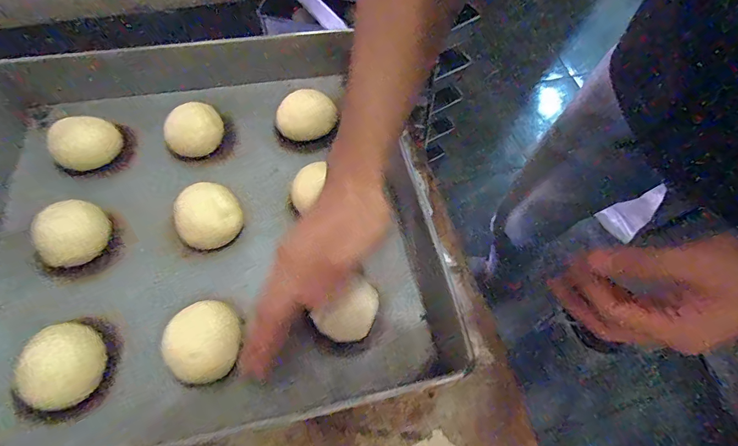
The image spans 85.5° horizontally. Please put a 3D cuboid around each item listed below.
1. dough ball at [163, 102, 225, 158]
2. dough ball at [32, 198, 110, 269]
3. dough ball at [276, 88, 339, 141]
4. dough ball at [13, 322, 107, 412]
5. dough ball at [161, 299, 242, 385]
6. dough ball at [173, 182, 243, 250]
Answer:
[{"bbox_3d":[-0.198,-0.106,0.456,0.060,0.033,0.052,-16,63,-13],"label":"dough ball"},{"bbox_3d":[-0.284,0.011,0.386,0.058,0.033,0.056,2,60,-3],"label":"dough ball"},{"bbox_3d":[-0.075,-0.126,0.474,0.065,0.033,0.055,-23,65,-16],"label":"dough ball"},{"bbox_3d":[-0.249,0.116,0.327,0.052,0.035,0.066,-14,63,-12],"label":"dough ball"},{"bbox_3d":[-0.137,0.101,0.336,0.060,0.041,0.054,-35,68,-21],"label":"dough ball"},{"bbox_3d":[-0.161,-0.004,0.408,0.061,0.041,0.067,-16,63,-13],"label":"dough ball"}]

